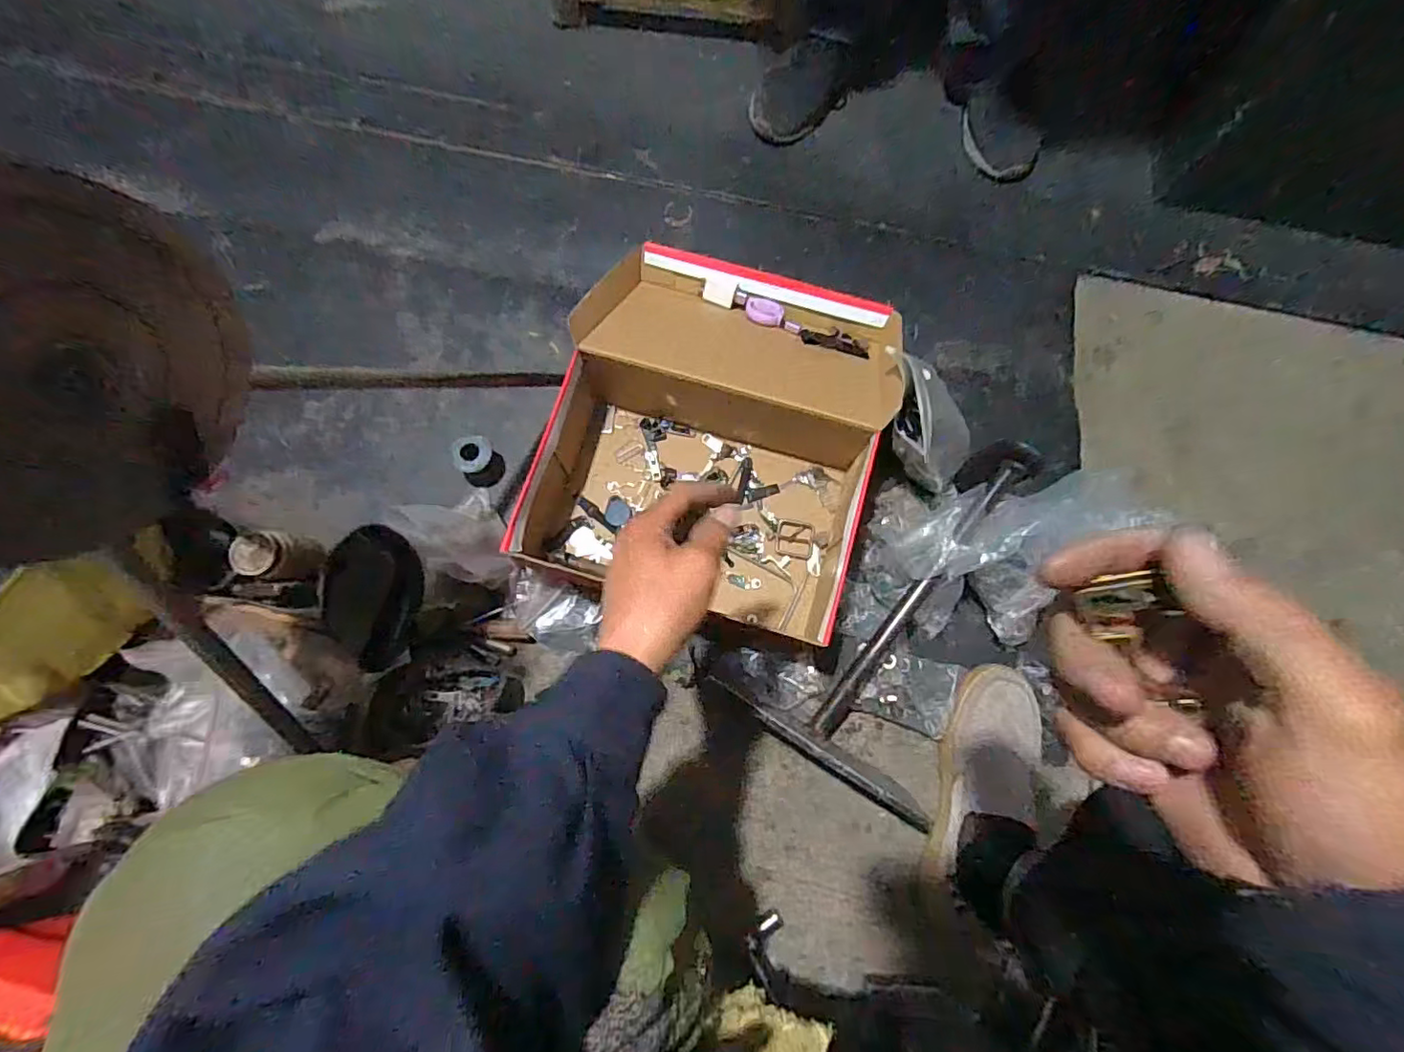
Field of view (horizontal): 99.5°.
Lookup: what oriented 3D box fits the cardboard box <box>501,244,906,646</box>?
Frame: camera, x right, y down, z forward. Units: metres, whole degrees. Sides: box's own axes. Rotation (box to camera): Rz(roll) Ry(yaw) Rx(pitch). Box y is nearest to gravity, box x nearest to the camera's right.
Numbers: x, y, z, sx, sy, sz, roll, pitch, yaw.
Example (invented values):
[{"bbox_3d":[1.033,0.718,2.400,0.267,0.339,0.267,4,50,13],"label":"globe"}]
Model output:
[{"bbox_3d":[0.026,-0.122,0.675,0.360,0.122,0.445,19,79,3],"label":"cardboard box"}]

